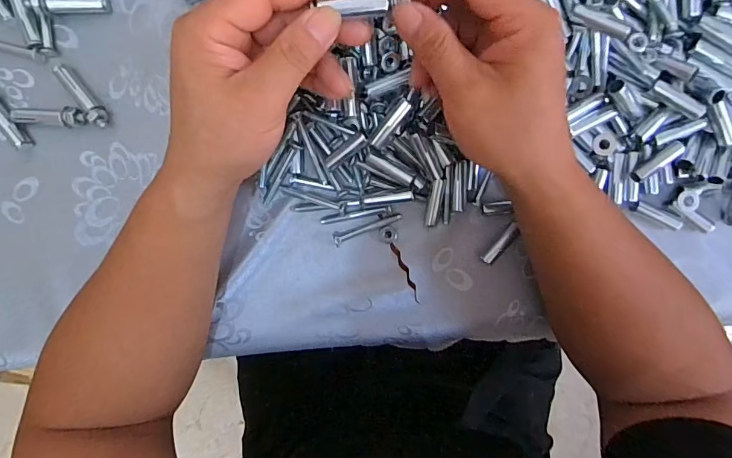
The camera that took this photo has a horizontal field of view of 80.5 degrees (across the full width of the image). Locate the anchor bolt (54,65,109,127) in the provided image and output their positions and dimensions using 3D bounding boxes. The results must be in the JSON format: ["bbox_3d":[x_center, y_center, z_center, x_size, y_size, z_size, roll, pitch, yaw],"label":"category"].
[{"bbox_3d":[-0.217,-0.103,0.329,0.012,0.014,0.057,-37,95,3],"label":"anchor bolt"}]

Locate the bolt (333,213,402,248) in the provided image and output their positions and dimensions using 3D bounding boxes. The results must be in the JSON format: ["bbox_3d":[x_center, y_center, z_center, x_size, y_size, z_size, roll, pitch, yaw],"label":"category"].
[{"bbox_3d":[0.001,-0.002,0.340,0.056,0.008,0.010,-22,95,2],"label":"bolt"}]

